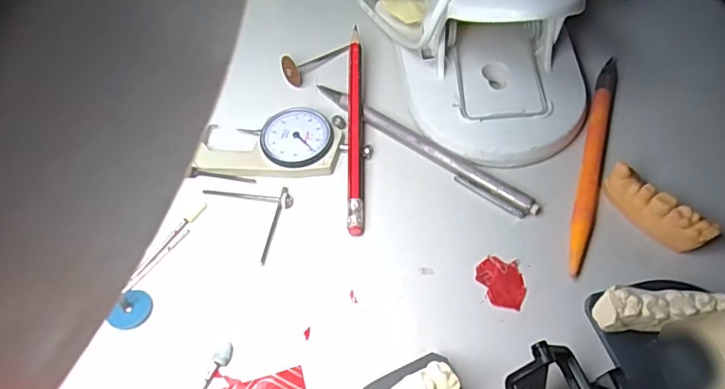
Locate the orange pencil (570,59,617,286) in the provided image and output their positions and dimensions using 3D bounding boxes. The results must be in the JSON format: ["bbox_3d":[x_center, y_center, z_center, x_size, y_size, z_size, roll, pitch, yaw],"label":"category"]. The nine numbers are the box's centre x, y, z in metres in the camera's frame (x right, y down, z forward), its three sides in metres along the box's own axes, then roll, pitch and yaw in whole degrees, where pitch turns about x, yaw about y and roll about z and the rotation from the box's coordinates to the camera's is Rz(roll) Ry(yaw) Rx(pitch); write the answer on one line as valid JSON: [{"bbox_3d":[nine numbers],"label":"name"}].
[{"bbox_3d":[0.118,-0.021,0.272,0.010,0.006,0.137,16,61,12],"label":"orange pencil"}]

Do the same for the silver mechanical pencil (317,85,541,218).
[{"bbox_3d":[0.030,-0.026,0.280,0.135,0.007,0.011,34,66,21],"label":"silver mechanical pencil"}]

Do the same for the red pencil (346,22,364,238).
[{"bbox_3d":[-0.004,-0.037,0.284,0.008,0.016,0.124,-1,58,2],"label":"red pencil"}]

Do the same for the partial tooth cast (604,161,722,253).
[{"bbox_3d":[0.133,0.008,0.245,0.013,0.020,0.049,-38,64,-19],"label":"partial tooth cast"}]

